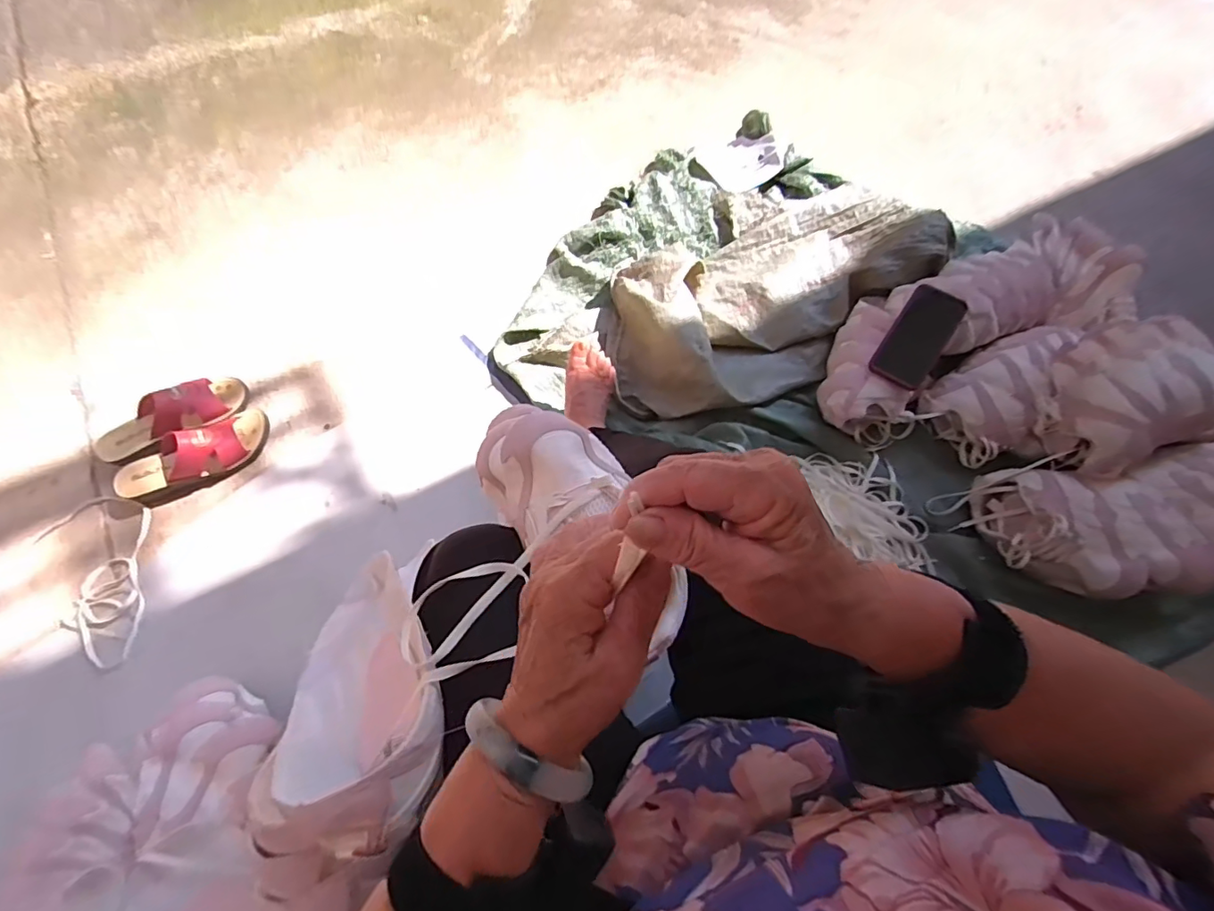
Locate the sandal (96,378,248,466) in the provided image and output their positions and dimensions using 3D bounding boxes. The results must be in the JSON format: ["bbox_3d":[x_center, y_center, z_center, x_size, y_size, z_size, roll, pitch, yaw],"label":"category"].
[{"bbox_3d":[-0.724,-0.062,0.868,0.233,0.072,0.083,-29,71,-14],"label":"sandal"}]

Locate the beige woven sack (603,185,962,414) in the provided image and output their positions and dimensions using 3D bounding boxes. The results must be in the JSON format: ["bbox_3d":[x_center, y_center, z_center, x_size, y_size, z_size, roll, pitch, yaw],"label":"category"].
[{"bbox_3d":[0.297,-0.288,0.950,0.633,0.118,0.337,-20,69,-10],"label":"beige woven sack"}]

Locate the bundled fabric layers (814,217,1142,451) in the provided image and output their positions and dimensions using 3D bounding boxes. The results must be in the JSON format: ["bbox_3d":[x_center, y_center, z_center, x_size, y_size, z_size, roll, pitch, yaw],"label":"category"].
[{"bbox_3d":[0.615,-0.227,0.922,0.569,0.145,0.229,-23,70,-11],"label":"bundled fabric layers"}]

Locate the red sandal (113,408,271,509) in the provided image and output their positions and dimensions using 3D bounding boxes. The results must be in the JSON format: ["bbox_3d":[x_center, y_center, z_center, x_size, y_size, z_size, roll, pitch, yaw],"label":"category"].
[{"bbox_3d":[-0.665,-0.001,0.833,0.225,0.093,0.091,-32,72,-15],"label":"red sandal"}]

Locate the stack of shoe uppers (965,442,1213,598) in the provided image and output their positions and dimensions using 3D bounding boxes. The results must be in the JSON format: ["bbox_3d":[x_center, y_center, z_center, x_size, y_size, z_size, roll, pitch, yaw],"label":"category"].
[{"bbox_3d":[0.803,0.098,0.783,0.415,0.154,0.206,-5,70,-5],"label":"stack of shoe uppers"}]

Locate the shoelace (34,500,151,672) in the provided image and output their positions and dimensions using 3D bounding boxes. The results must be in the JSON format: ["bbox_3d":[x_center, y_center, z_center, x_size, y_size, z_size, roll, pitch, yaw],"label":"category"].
[{"bbox_3d":[-0.769,0.188,0.798,0.146,0.010,0.273,-21,69,-11],"label":"shoelace"}]

